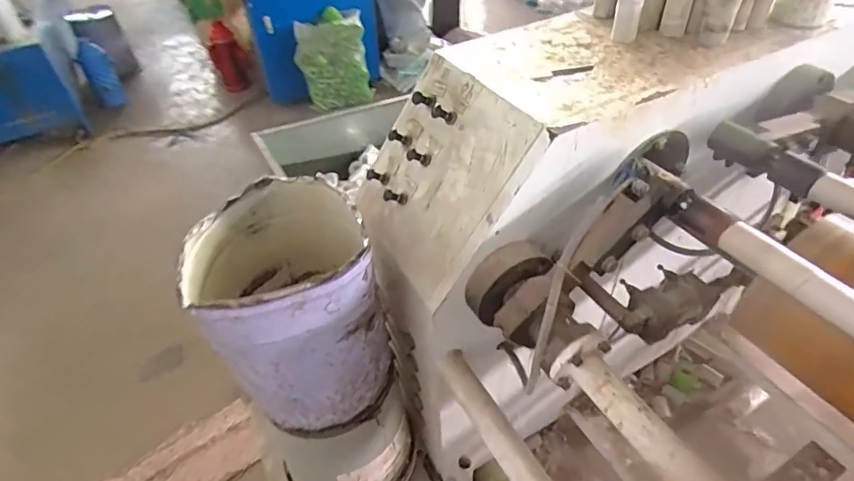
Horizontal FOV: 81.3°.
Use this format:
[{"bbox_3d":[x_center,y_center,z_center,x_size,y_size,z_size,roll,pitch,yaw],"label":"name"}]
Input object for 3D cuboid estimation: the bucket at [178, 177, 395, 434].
[{"bbox_3d":[-0.228,0.125,0.872,0.275,0.354,0.282,-1,44,1],"label":"bucket"}]

